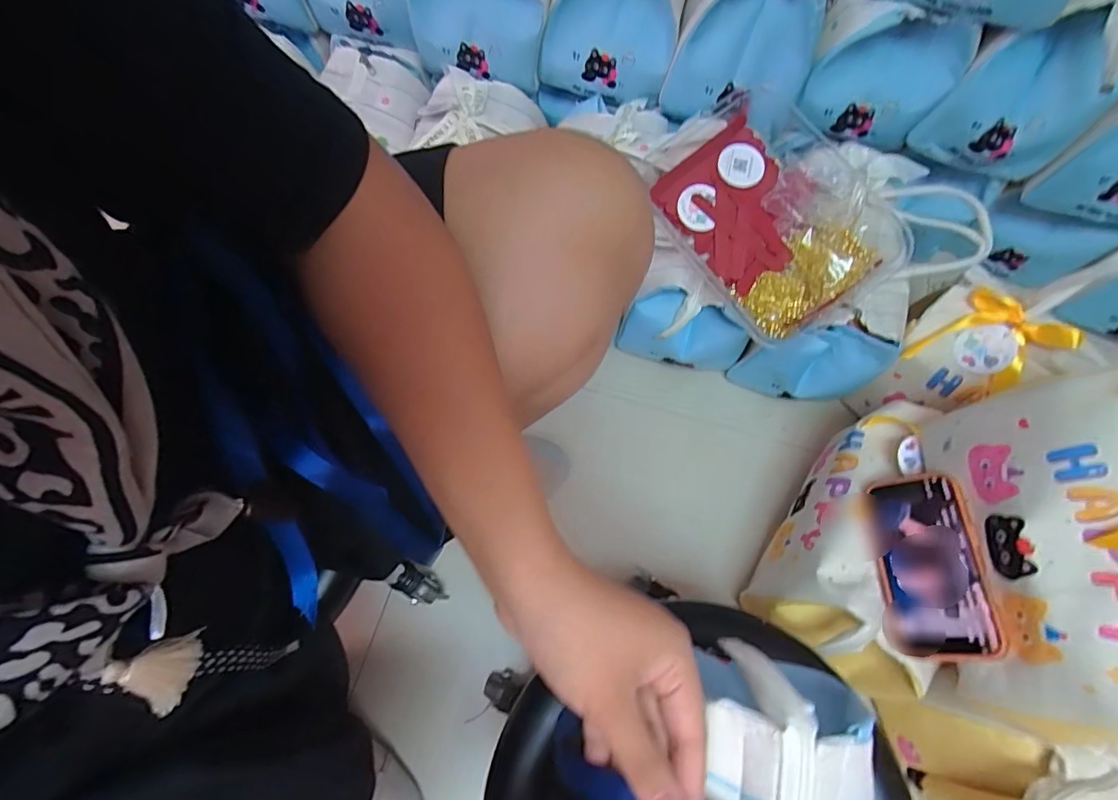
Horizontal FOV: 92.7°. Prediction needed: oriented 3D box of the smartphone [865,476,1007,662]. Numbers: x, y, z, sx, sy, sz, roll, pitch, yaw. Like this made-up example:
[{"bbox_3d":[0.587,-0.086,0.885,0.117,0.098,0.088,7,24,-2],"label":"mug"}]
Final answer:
[{"bbox_3d":[0.323,0.143,0.466,0.078,0.012,0.148,-15,61,37],"label":"smartphone"}]

